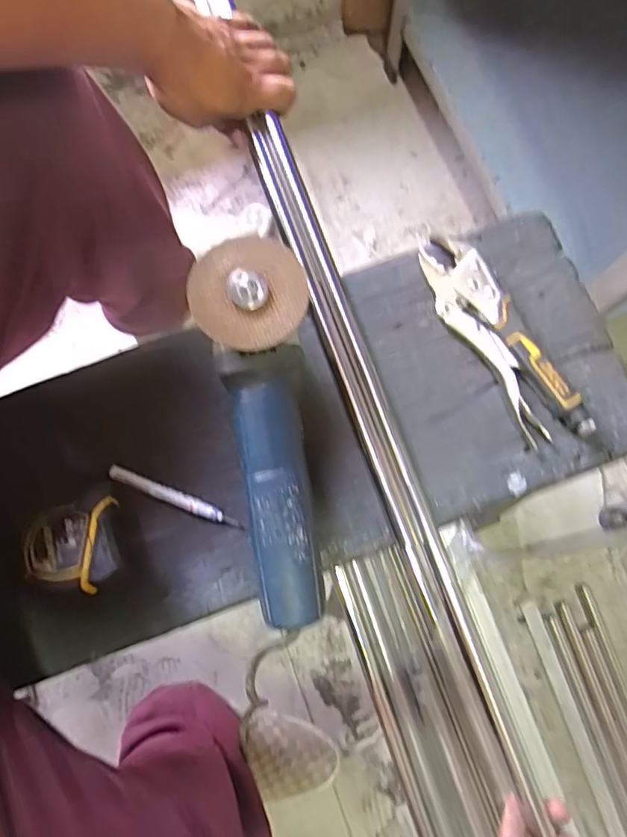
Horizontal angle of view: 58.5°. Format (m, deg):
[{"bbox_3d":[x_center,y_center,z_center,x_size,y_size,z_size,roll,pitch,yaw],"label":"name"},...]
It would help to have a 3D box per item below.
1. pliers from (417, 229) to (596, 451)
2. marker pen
[{"bbox_3d":[0.162,-0.071,0.493,0.050,0.025,0.210,-31,81,-5],"label":"pliers"},{"bbox_3d":[-0.118,0.069,0.482,0.123,0.008,0.014,21,81,4],"label":"marker pen"}]

